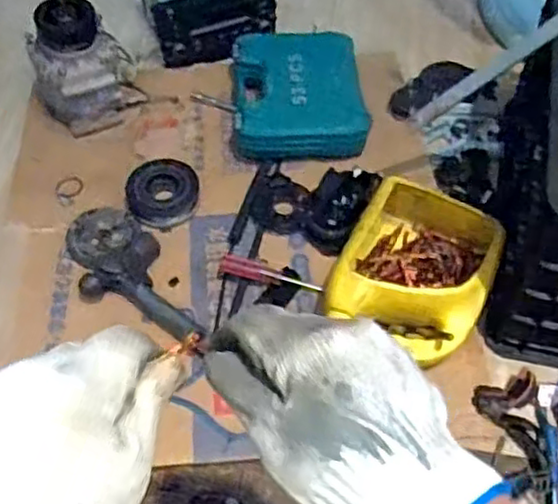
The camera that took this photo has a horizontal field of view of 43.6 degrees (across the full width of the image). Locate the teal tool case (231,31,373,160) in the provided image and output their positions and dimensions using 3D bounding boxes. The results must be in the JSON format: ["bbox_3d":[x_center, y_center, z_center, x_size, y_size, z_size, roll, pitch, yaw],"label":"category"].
[{"bbox_3d":[0.031,-0.245,1.106,0.204,0.077,0.232,-3,53,-1],"label":"teal tool case"}]

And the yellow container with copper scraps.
[{"bbox_3d":[0.168,0.034,0.867,0.174,0.096,0.209,23,58,16],"label":"yellow container with copper scraps"}]

